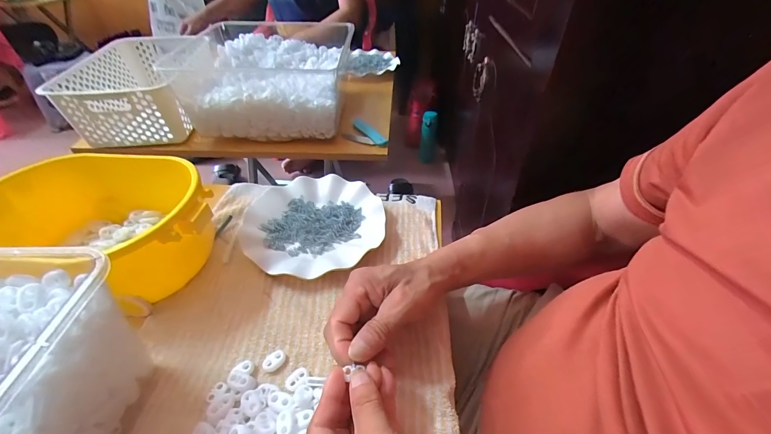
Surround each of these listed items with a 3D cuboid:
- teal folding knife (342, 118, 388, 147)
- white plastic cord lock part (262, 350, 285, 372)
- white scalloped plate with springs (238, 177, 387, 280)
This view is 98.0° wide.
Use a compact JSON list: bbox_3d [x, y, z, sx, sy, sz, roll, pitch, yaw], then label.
[{"bbox_3d":[-0.036,-0.164,0.657,0.083,0.015,0.056,15,61,-5],"label":"teal folding knife"},{"bbox_3d":[-0.108,0.140,0.325,0.022,0.007,0.015,-32,52,-29],"label":"white plastic cord lock part"},{"bbox_3d":[-0.096,0.004,0.455,0.176,0.024,0.159,-13,45,-13],"label":"white scalloped plate with springs"}]

